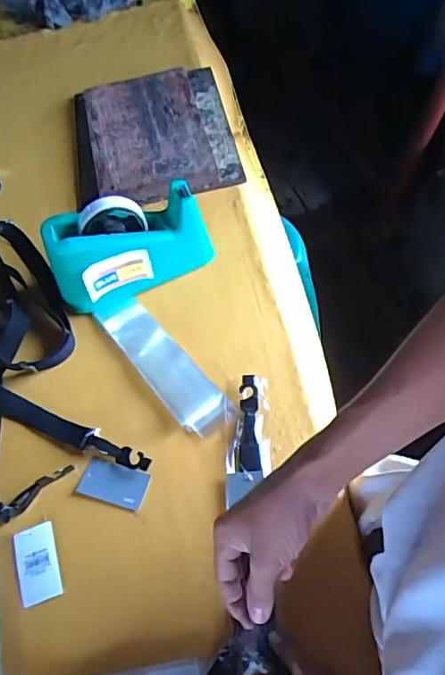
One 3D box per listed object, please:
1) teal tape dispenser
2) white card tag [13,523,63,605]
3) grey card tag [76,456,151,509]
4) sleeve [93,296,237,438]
[{"bbox_3d":[-0.117,-0.117,0.659,0.202,0.111,0.085,-21,58,-8],"label":"teal tape dispenser"},{"bbox_3d":[-0.187,0.227,0.521,0.040,0.004,0.073,-19,58,-7],"label":"white card tag"},{"bbox_3d":[-0.117,0.156,0.556,0.072,0.004,0.040,14,70,12],"label":"grey card tag"},{"bbox_3d":[-0.075,0.027,0.625,0.059,0.008,0.219,-36,62,-17],"label":"sleeve"}]

